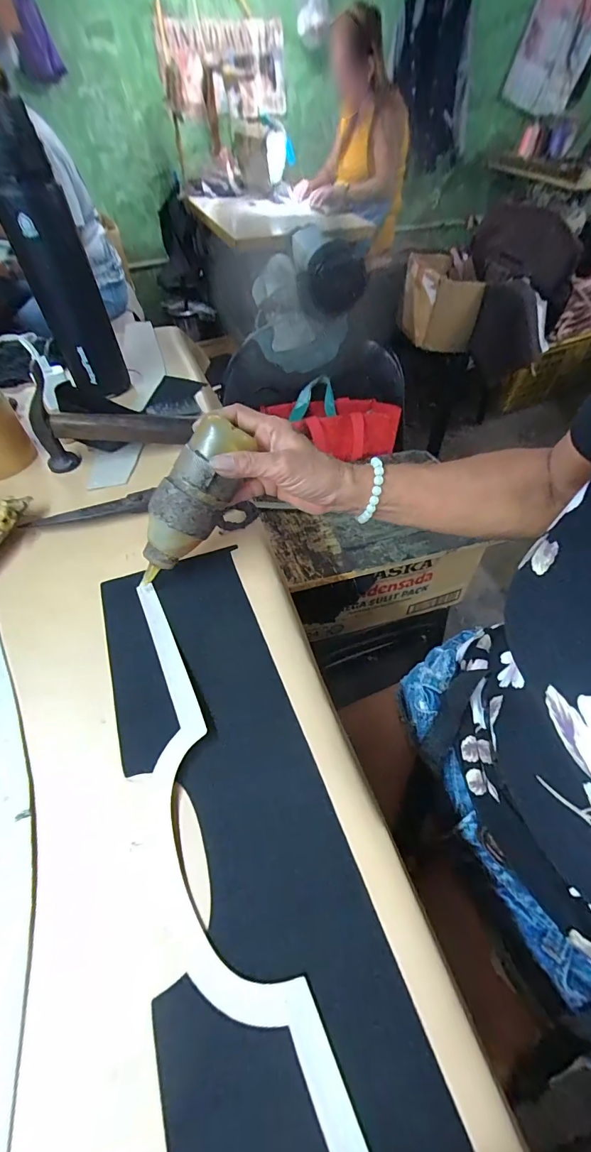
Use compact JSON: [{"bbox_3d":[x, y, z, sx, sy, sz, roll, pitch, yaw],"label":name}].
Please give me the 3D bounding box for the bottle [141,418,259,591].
[{"bbox_3d":[-0.082,-0.052,0.322,0.047,0.048,0.141,37,105,26],"label":"bottle"}]

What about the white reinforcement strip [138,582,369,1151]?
[{"bbox_3d":[-0.067,0.136,0.249,0.054,0.011,0.333,-28,56,-8],"label":"white reinforcement strip"}]

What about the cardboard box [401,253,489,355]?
[{"bbox_3d":[0.541,-1.039,1.545,0.213,0.245,0.263,-7,52,-5],"label":"cardboard box"}]

